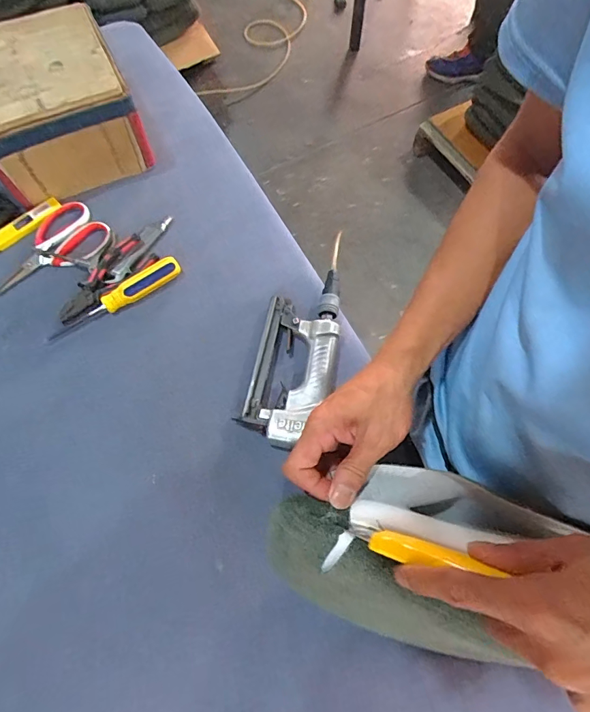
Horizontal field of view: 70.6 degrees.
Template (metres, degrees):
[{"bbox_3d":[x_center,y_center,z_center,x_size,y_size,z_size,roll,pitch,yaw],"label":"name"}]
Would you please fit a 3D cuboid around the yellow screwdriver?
[{"bbox_3d":[-0.245,-0.079,0.570,0.192,0.027,0.031,-34,73,-14],"label":"yellow screwdriver"}]

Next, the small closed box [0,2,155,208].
[{"bbox_3d":[-0.358,-0.367,0.623,0.212,0.134,0.203,-25,71,-11],"label":"small closed box"}]

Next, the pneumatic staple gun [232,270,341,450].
[{"bbox_3d":[0.000,-0.006,0.541,0.114,0.041,0.249,12,68,4],"label":"pneumatic staple gun"}]

